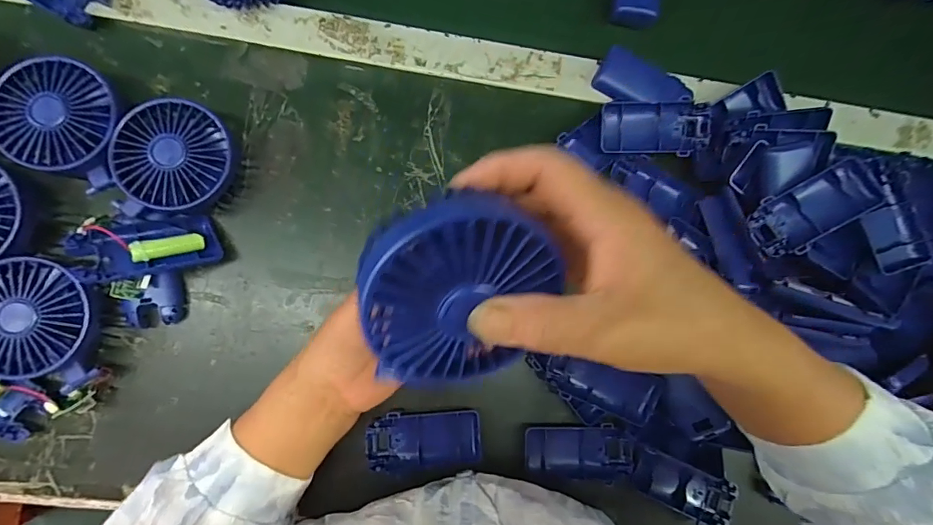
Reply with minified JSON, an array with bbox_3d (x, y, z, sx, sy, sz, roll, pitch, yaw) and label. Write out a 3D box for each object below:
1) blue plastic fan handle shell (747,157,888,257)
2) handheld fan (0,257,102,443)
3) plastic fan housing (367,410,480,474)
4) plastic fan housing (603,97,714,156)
[{"bbox_3d":[0.281,-0.043,0.372,0.094,0.018,0.045,-33,71,13],"label":"blue plastic fan handle shell"},{"bbox_3d":[-0.338,0.068,0.353,0.105,0.047,0.137,42,83,-3],"label":"handheld fan"},{"bbox_3d":[-0.036,0.151,0.394,0.095,0.015,0.046,-5,87,-7],"label":"plastic fan housing"},{"bbox_3d":[0.166,-0.119,0.403,0.090,0.018,0.045,1,86,5],"label":"plastic fan housing"}]

